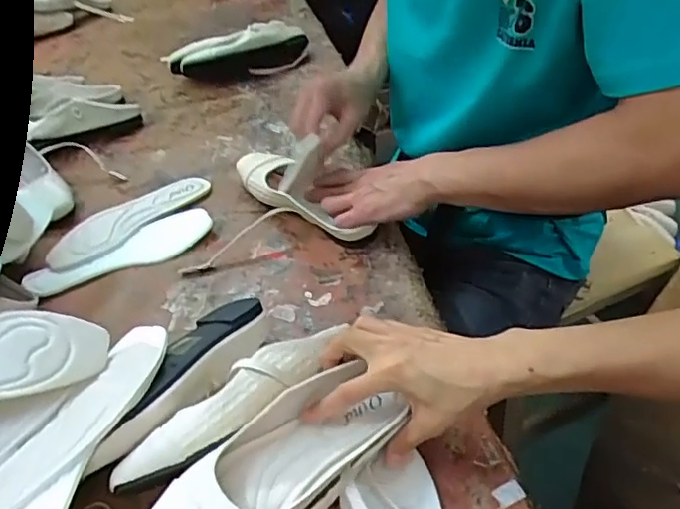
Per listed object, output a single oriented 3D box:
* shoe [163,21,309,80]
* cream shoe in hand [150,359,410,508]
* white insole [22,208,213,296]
[{"bbox_3d":[-0.185,-0.368,1.116,0.252,0.080,0.070,-16,41,-10],"label":"shoe"},{"bbox_3d":[-0.048,0.163,0.444,0.207,0.059,0.075,-31,45,-32],"label":"cream shoe in hand"},{"bbox_3d":[-0.270,-0.007,0.752,0.223,0.018,0.078,-19,42,-14],"label":"white insole"}]

